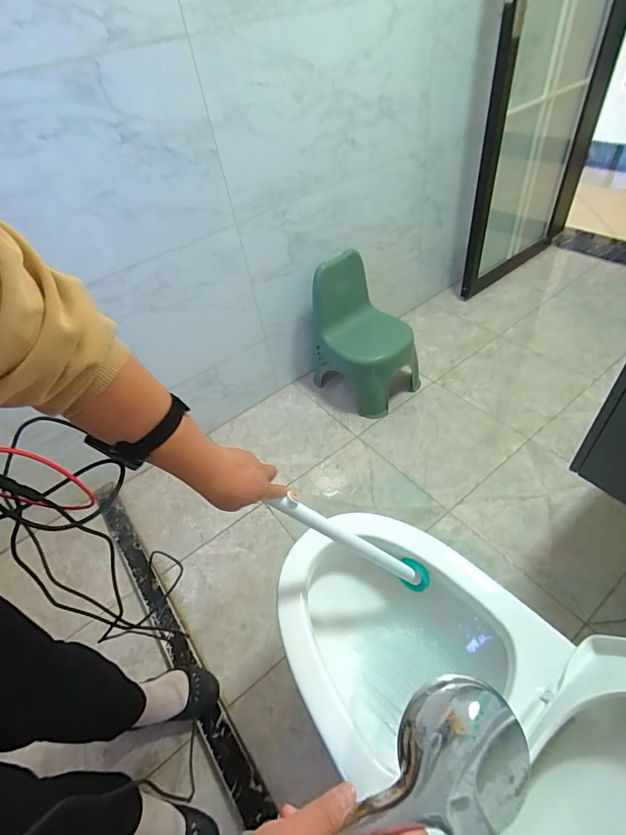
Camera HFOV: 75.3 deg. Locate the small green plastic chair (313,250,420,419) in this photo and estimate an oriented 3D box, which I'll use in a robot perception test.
[{"bbox_3d":[0.179,-0.292,1.452,0.292,0.418,0.413,-33,50,-19],"label":"small green plastic chair"}]

